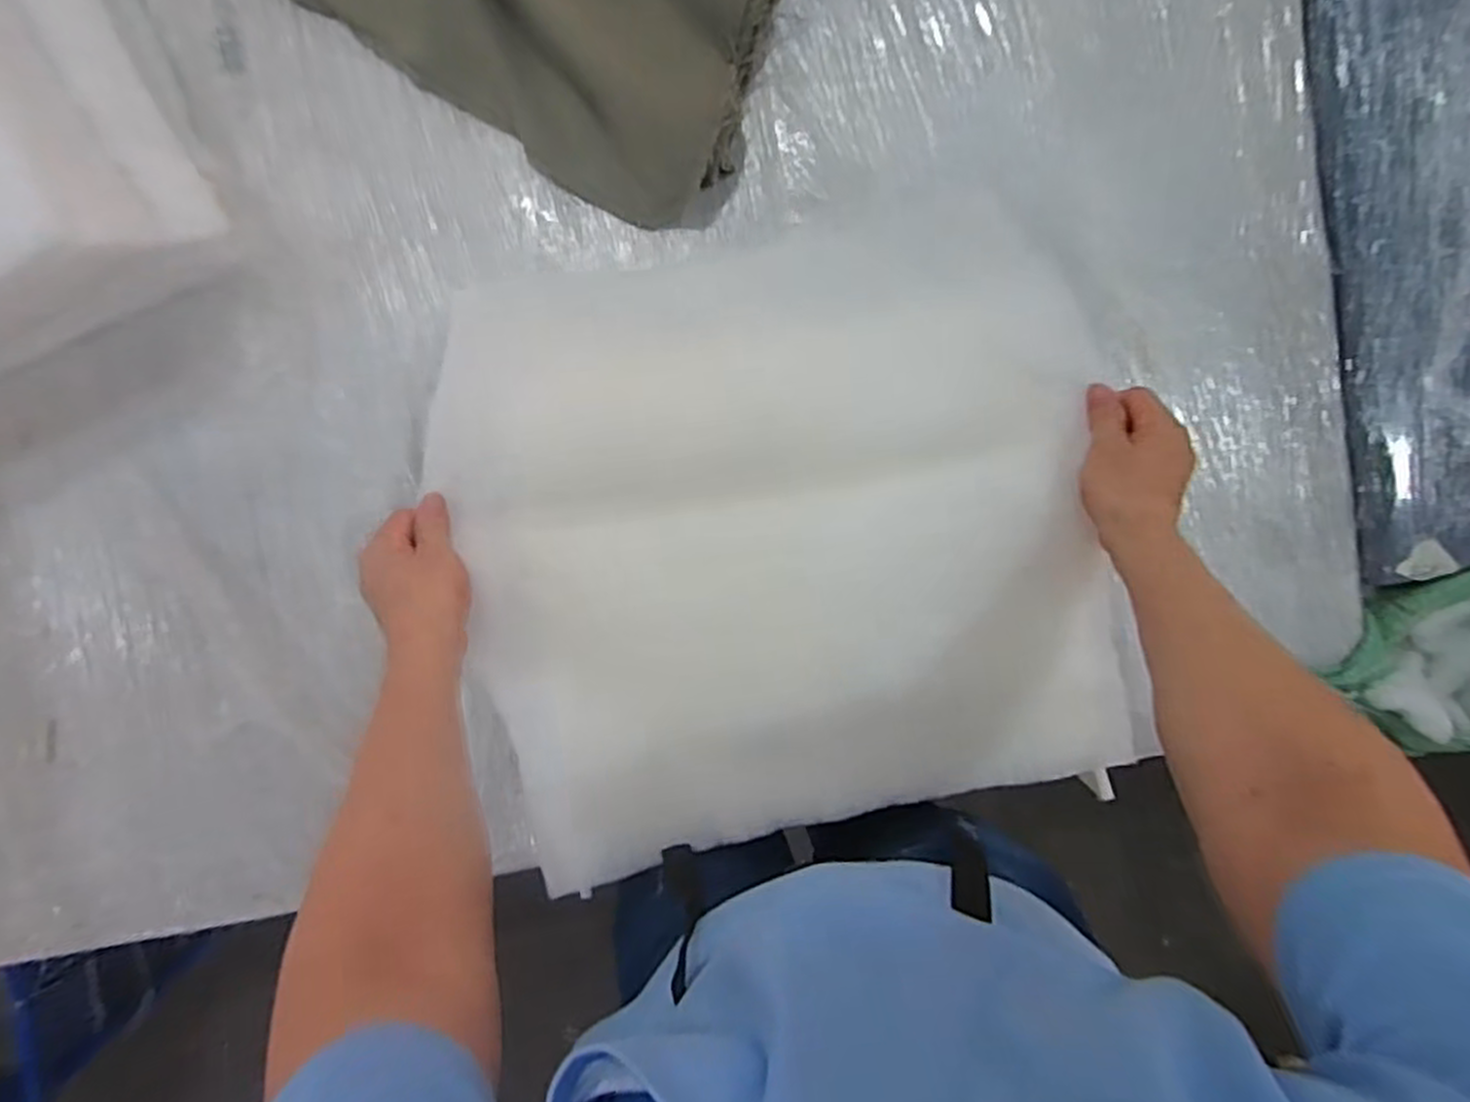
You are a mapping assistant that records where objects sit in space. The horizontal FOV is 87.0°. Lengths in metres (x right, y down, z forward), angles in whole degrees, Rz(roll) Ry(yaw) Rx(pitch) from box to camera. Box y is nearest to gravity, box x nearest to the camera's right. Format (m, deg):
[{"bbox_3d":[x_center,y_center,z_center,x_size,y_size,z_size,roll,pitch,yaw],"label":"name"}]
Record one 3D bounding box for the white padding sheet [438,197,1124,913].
[{"bbox_3d":[0.036,-0.026,0.659,0.513,0.083,0.504,-12,95,-2],"label":"white padding sheet"}]

